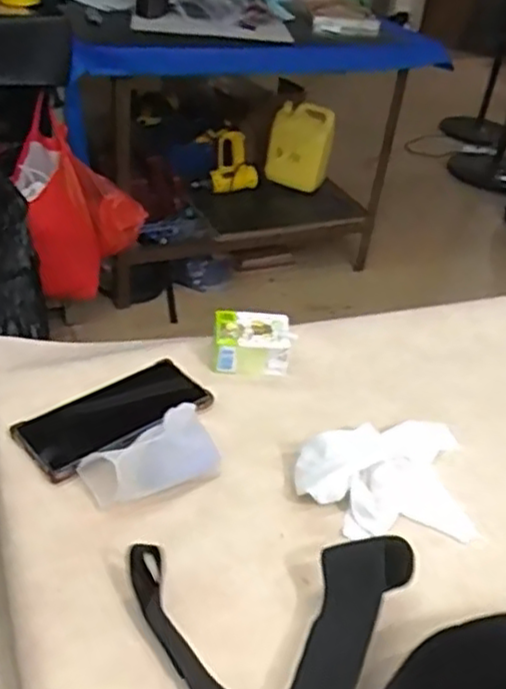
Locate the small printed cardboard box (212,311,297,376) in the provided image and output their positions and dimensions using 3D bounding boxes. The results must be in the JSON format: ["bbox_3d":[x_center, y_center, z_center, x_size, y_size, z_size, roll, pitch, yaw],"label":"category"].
[{"bbox_3d":[0.000,0.001,0.714,0.078,0.046,0.049,5,36,-3],"label":"small printed cardboard box"}]

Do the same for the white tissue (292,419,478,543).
[{"bbox_3d":[0.112,0.096,0.592,0.153,0.050,0.119,1,36,-8],"label":"white tissue"}]

